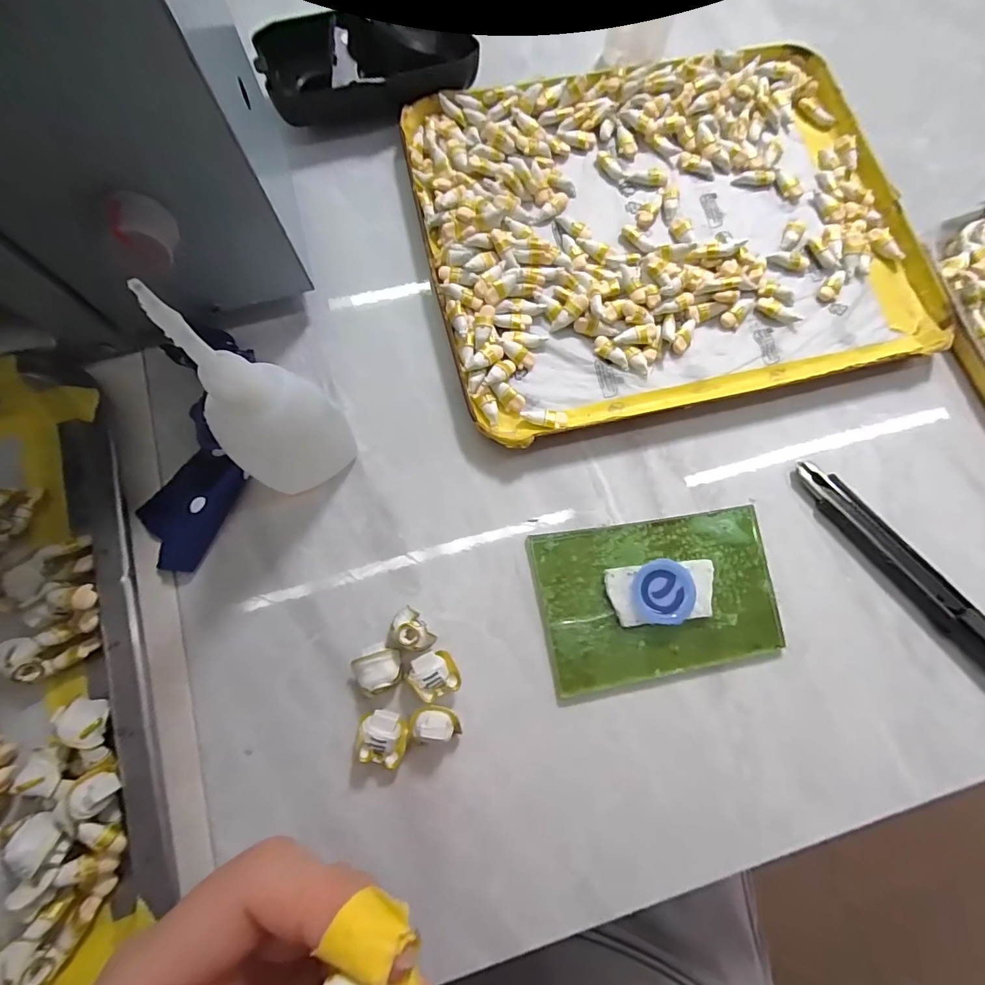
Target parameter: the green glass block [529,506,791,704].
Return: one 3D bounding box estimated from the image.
[{"bbox_3d":[0.073,0.046,0.204,0.102,0.008,0.066,-10,78,-4],"label":"green glass block"}]

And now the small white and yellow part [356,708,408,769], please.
[{"bbox_3d":[-0.044,0.098,0.186,0.019,0.012,0.019,20,77,3],"label":"small white and yellow part"}]

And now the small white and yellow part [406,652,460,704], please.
[{"bbox_3d":[-0.024,0.075,0.193,0.019,0.015,0.018,-22,79,-6],"label":"small white and yellow part"}]

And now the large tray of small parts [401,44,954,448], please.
[{"bbox_3d":[0.090,-0.140,0.234,0.241,0.017,0.192,-13,78,-4],"label":"large tray of small parts"}]

